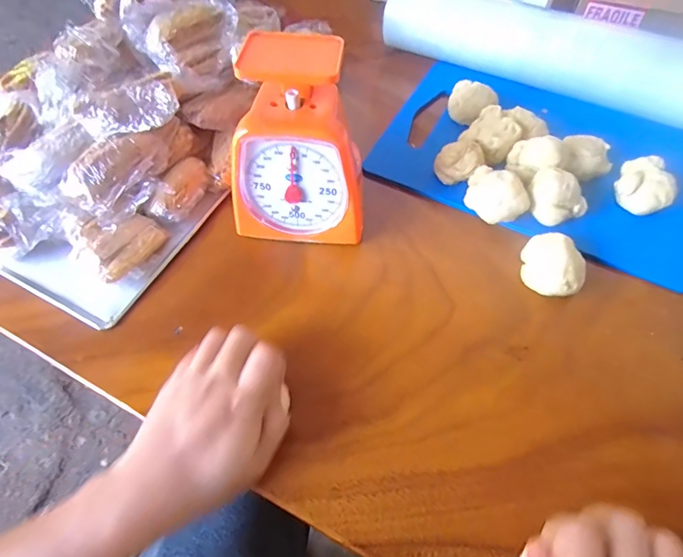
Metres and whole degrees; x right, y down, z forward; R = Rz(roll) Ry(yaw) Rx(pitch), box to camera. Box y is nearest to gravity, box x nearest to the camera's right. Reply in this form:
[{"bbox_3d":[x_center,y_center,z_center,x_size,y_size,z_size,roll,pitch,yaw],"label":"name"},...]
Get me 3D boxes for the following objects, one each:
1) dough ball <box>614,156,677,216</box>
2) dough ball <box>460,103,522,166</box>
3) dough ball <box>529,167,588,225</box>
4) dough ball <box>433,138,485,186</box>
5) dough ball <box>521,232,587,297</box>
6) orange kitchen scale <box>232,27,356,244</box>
[{"bbox_3d":[0.300,-0.088,0.411,0.051,0.040,0.053,0,58,1],"label":"dough ball"},{"bbox_3d":[0.163,-0.151,0.449,0.052,0.047,0.050,0,58,1],"label":"dough ball"},{"bbox_3d":[0.207,-0.074,0.401,0.053,0.045,0.041,33,65,20],"label":"dough ball"},{"bbox_3d":[0.124,-0.123,0.433,0.045,0.045,0.046,15,60,10],"label":"dough ball"},{"bbox_3d":[0.189,-0.010,0.367,0.048,0.038,0.047,0,58,1],"label":"dough ball"},{"bbox_3d":[-0.040,-0.113,0.362,0.113,0.157,0.084,3,58,3],"label":"orange kitchen scale"}]

